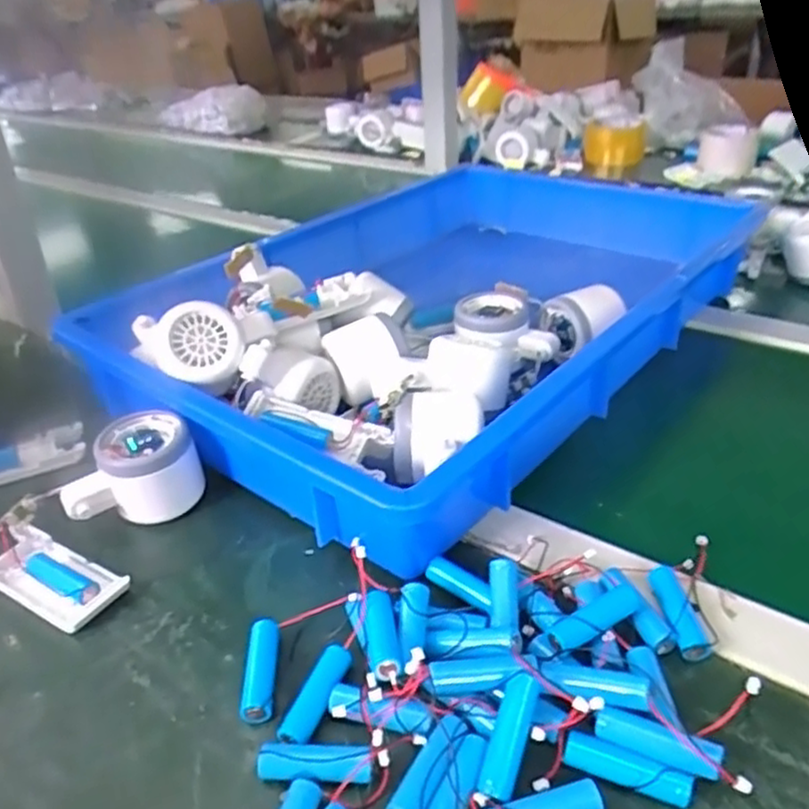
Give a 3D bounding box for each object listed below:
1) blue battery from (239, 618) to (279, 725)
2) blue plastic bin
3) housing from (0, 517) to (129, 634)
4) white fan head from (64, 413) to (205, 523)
[{"bbox_3d":[-0.070,0.129,0.344,0.013,0.016,0.048,-4,33,1],"label":"blue battery"},{"bbox_3d":[0.036,-0.107,0.624,0.383,0.094,0.564,22,42,35],"label":"blue plastic bin"},{"bbox_3d":[-0.211,0.100,0.412,0.100,0.018,0.040,15,38,28],"label":"housing"},{"bbox_3d":[-0.174,0.046,0.454,0.081,0.058,0.057,-5,33,0],"label":"white fan head"}]

